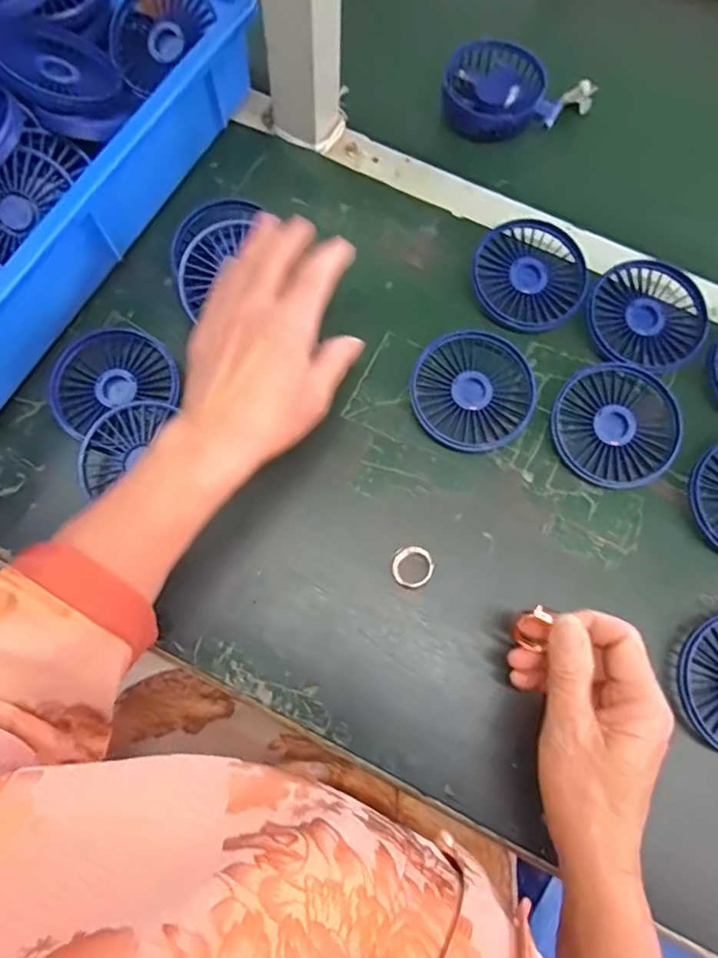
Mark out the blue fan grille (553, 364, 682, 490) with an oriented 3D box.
[{"bbox_3d":[0.181,-0.038,0.405,0.085,0.019,0.083,0,74,0],"label":"blue fan grille"}]

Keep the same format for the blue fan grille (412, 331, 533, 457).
[{"bbox_3d":[0.082,-0.063,0.414,0.084,0.016,0.086,0,74,0],"label":"blue fan grille"}]

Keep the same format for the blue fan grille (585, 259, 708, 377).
[{"bbox_3d":[0.215,-0.123,0.426,0.085,0.009,0.090,14,74,3],"label":"blue fan grille"}]

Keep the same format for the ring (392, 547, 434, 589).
[{"bbox_3d":[0.036,0.059,0.380,0.027,0.009,0.028,0,74,0],"label":"ring"}]

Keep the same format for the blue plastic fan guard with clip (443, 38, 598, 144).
[{"bbox_3d":[0.138,-0.343,0.507,0.127,0.033,0.090,24,74,5],"label":"blue plastic fan guard with clip"}]

